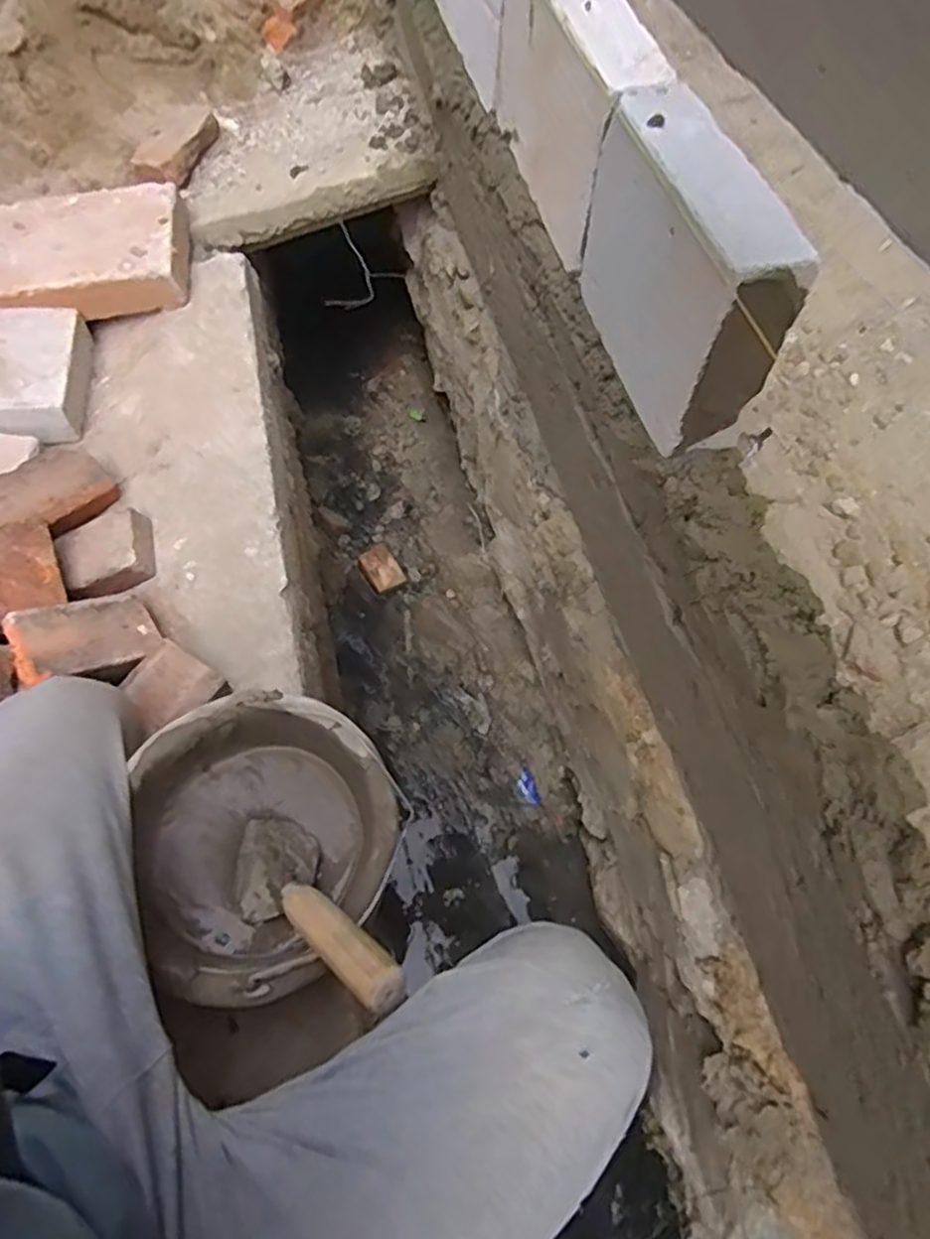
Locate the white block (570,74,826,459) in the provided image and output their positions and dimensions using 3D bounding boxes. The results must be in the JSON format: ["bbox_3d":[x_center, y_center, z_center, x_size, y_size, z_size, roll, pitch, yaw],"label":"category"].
[{"bbox_3d":[0.186,-0.312,0.638,0.072,0.202,0.269,-11,62,-10],"label":"white block"}]

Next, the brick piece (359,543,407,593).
[{"bbox_3d":[-0.158,-0.099,1.327,0.063,0.025,0.092,-28,66,-18],"label":"brick piece"}]

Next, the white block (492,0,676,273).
[{"bbox_3d":[0.118,-0.579,0.777,0.071,0.180,0.352,-10,61,-9],"label":"white block"}]

